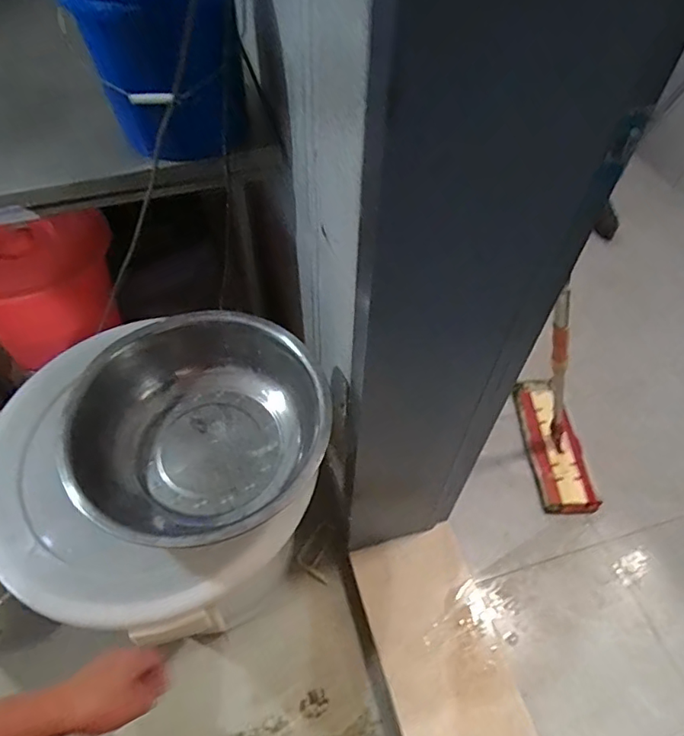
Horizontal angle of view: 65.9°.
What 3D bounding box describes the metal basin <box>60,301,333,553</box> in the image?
[{"bbox_3d":[-0.207,0.103,0.833,0.356,0.141,0.373,0,54,-1],"label":"metal basin"}]

